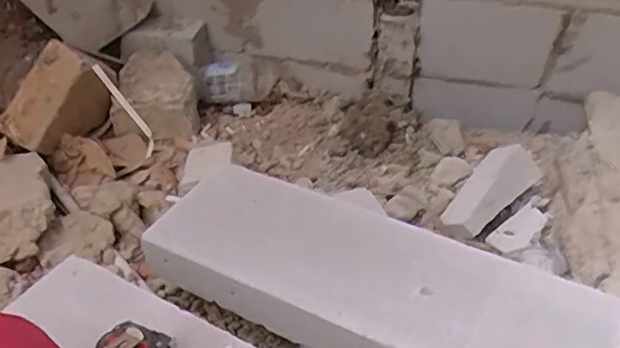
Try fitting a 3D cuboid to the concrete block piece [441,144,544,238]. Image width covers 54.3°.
[{"bbox_3d":[0.316,0.038,1.057,0.067,0.089,0.202,47,74,-16],"label":"concrete block piece"}]

